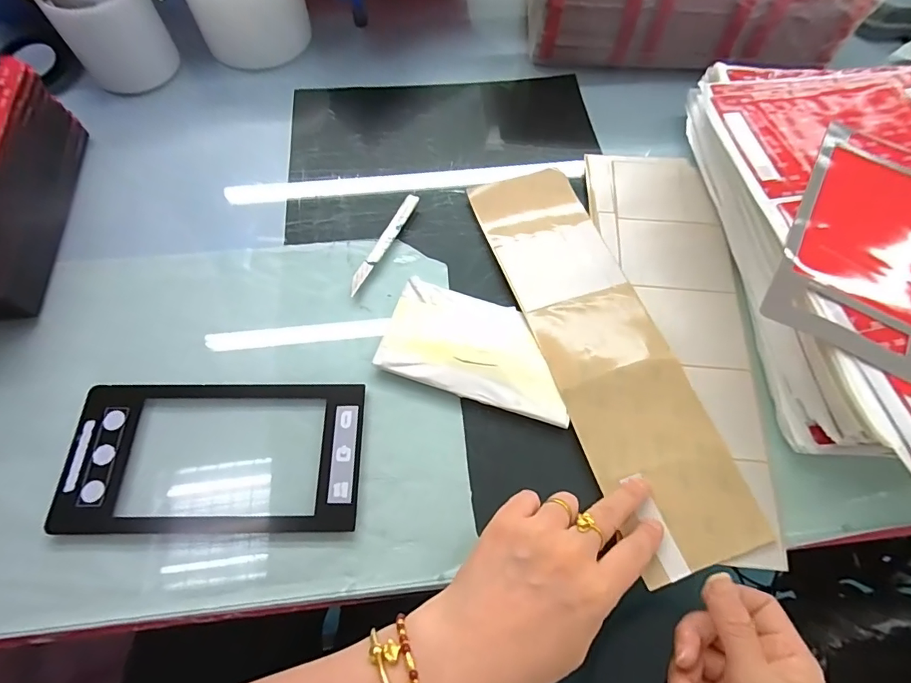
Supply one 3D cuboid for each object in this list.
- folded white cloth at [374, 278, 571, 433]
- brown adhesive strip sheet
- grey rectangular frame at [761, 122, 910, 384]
[{"bbox_3d":[0.018,0.004,0.352,0.143,0.010,0.080,17,67,6],"label":"folded white cloth"},{"bbox_3d":[0.111,-0.004,0.357,0.097,0.010,0.331,-18,67,-9],"label":"brown adhesive strip sheet"},{"bbox_3d":[0.284,-0.072,0.309,0.098,0.005,0.195,29,69,11],"label":"grey rectangular frame"}]

